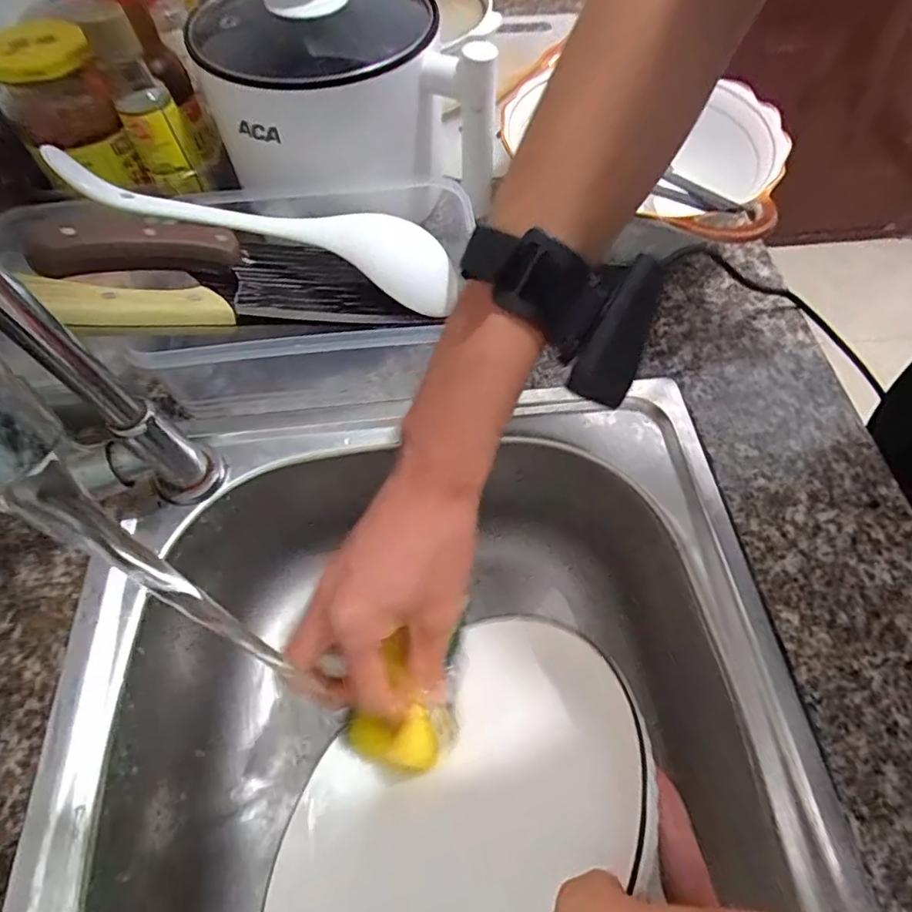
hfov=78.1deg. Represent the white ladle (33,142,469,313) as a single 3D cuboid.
[{"bbox_3d":[-0.121,-0.150,0.369,0.249,0.033,0.052,11,59,-9],"label":"white ladle"}]

